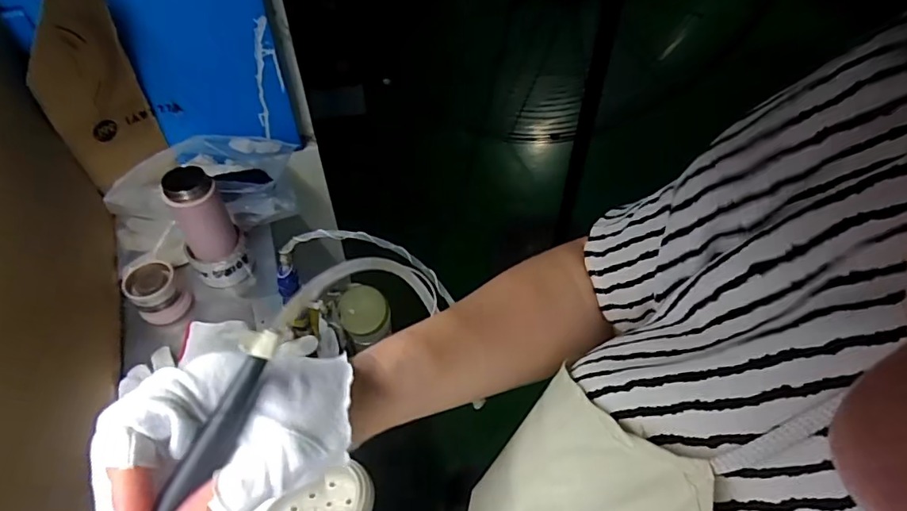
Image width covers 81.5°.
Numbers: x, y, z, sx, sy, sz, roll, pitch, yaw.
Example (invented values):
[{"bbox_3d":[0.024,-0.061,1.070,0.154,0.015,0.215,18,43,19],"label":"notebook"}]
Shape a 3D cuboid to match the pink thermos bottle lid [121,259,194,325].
[{"bbox_3d":[-0.412,0.051,0.731,0.064,0.077,0.066,0,50,1],"label":"pink thermos bottle lid"}]

